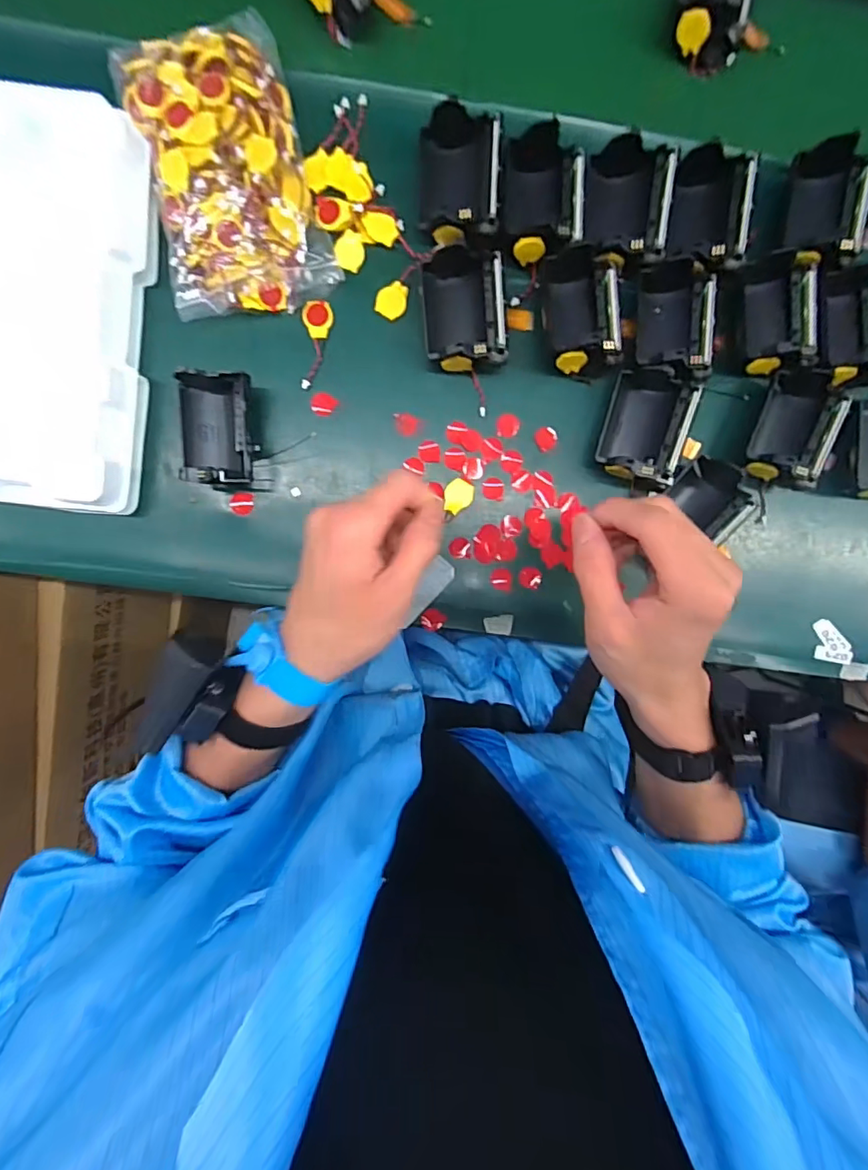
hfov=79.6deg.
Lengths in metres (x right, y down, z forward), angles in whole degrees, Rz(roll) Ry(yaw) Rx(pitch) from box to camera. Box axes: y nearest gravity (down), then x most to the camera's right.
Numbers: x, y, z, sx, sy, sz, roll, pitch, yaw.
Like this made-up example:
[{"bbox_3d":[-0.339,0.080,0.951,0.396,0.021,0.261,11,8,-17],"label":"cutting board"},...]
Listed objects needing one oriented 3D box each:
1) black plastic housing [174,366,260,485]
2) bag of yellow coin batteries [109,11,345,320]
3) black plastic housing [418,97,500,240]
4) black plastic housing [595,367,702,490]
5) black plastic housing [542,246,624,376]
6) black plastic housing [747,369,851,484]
[{"bbox_3d":[-0.147,-0.103,0.352,0.057,0.037,0.073,3,96,-3],"label":"black plastic housing"},{"bbox_3d":[-0.136,-0.270,0.341,0.107,0.037,0.168,-16,94,-1],"label":"bag of yellow coin batteries"},{"bbox_3d":[0.016,-0.268,0.344,0.050,0.035,0.076,2,94,-2],"label":"black plastic housing"},{"bbox_3d":[0.147,-0.110,0.365,0.053,0.038,0.076,13,95,-4],"label":"black plastic housing"},{"bbox_3d":[0.101,-0.185,0.350,0.053,0.040,0.078,-2,96,-2],"label":"black plastic housing"},{"bbox_3d":[0.257,-0.111,0.371,0.055,0.040,0.076,19,95,-4],"label":"black plastic housing"}]

